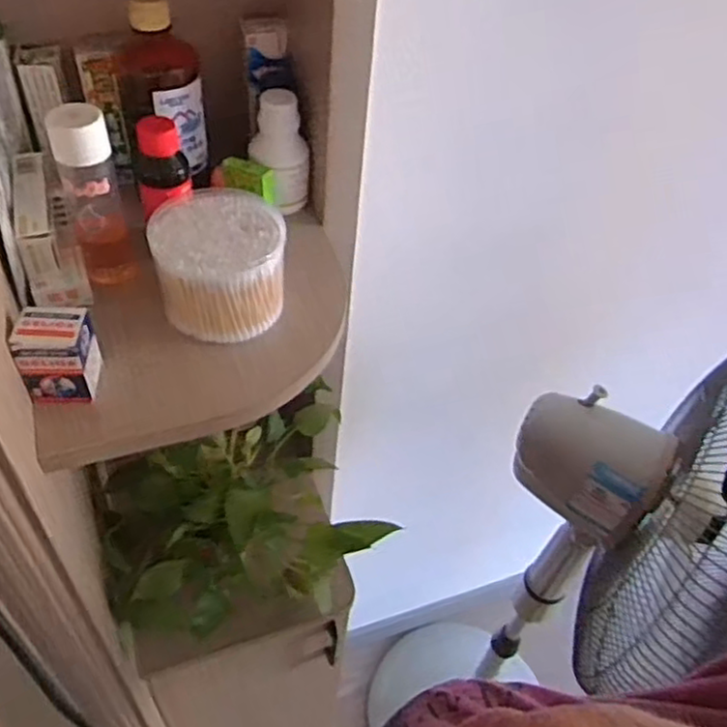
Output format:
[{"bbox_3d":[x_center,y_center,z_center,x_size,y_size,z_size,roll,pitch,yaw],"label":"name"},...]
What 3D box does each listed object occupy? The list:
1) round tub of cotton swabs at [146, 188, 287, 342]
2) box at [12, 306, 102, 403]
[{"bbox_3d":[-0.113,-0.078,0.548,0.097,0.077,0.106,3,47,-3],"label":"round tub of cotton swabs"},{"bbox_3d":[-0.211,-0.005,0.477,0.041,0.062,0.042,0,47,-6],"label":"box"}]

